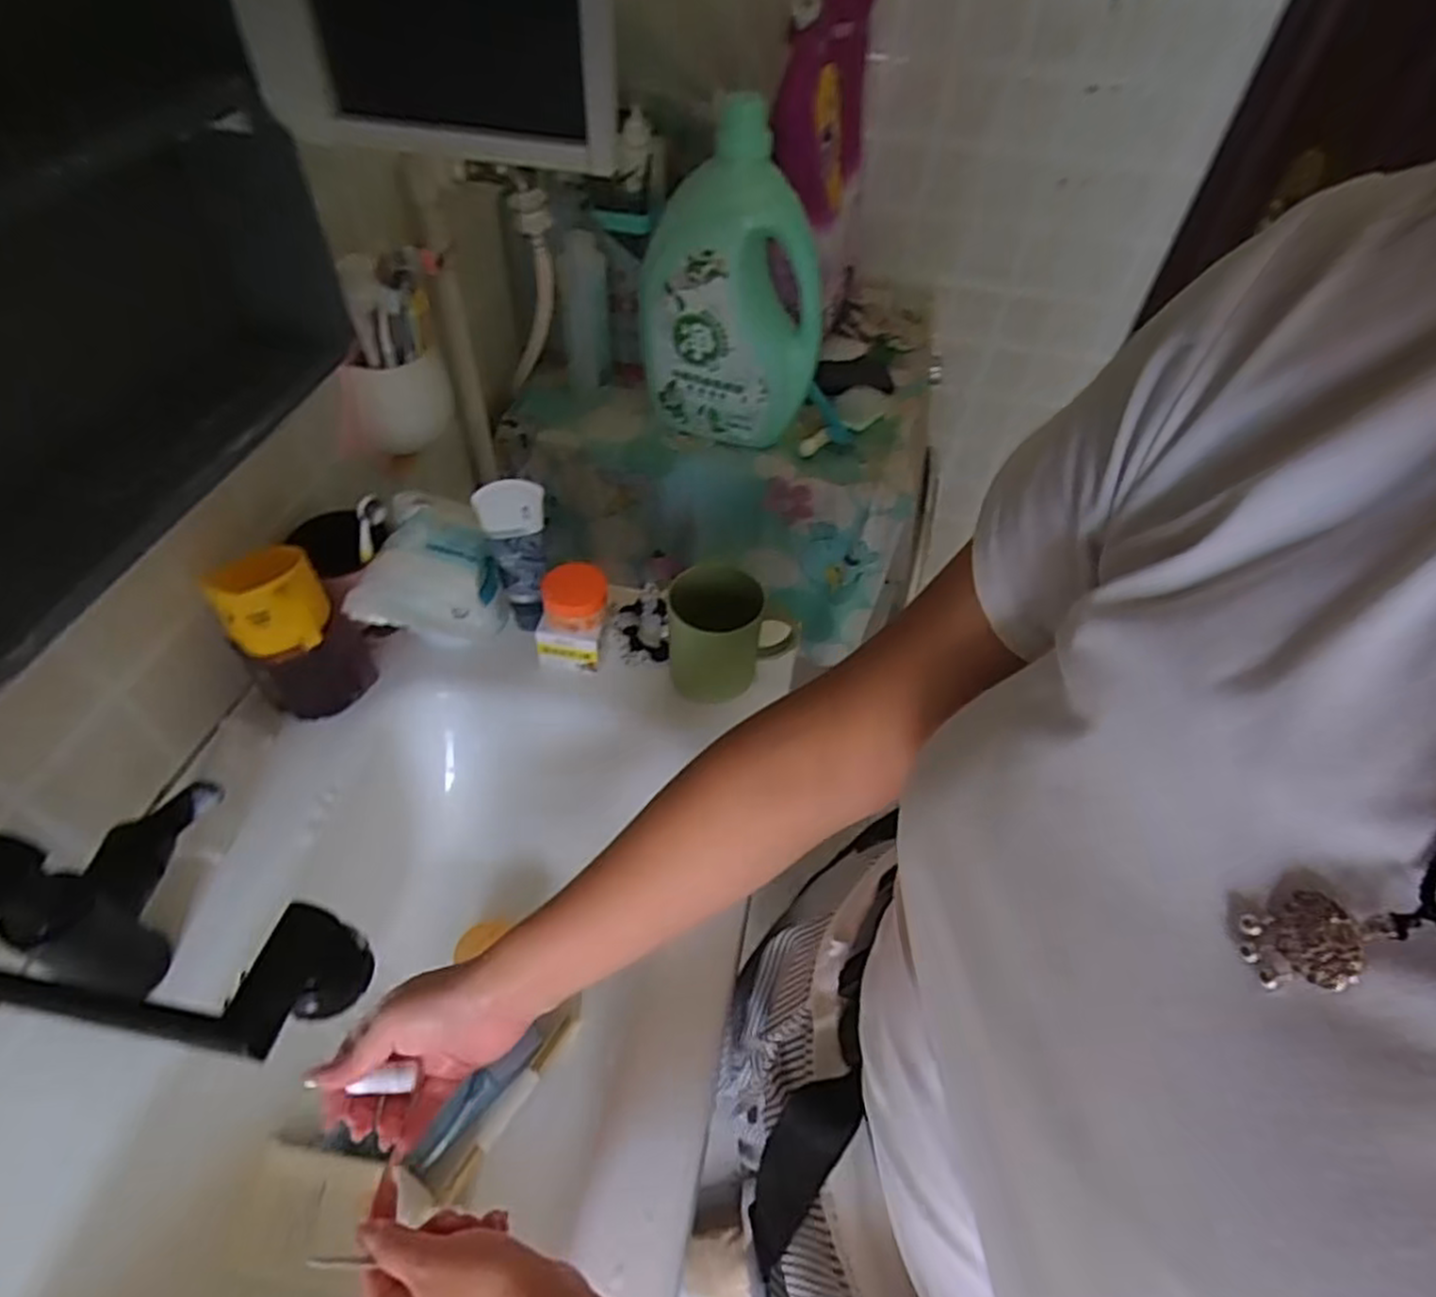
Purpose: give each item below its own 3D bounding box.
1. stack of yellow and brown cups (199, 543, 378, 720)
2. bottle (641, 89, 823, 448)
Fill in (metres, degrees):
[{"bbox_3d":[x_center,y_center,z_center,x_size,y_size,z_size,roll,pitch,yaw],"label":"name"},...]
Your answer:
[{"bbox_3d":[-0.346,-0.009,0.624,0.085,0.141,0.091,-28,56,-24],"label":"stack of yellow and brown cups"},{"bbox_3d":[0.024,-0.419,0.898,0.207,0.340,0.104,-13,52,-14],"label":"bottle"}]

